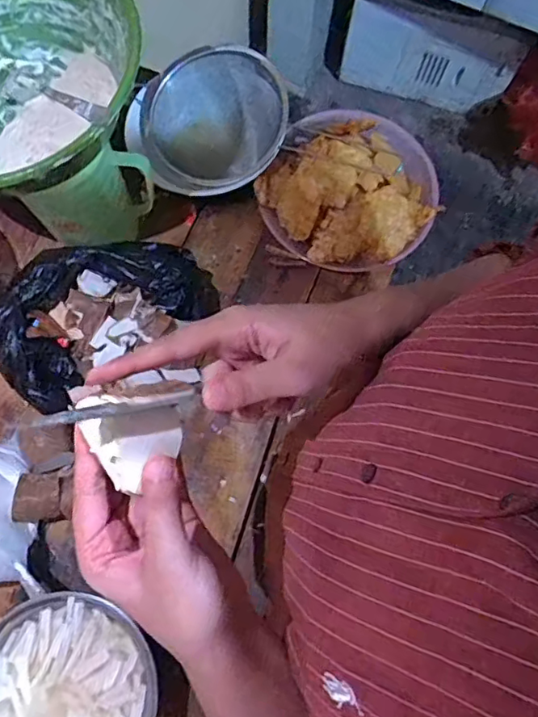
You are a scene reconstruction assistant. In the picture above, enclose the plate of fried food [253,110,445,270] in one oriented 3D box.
[{"bbox_3d":[0.105,-0.212,0.682,0.198,0.099,0.212,0,75,-1],"label":"plate of fried food"}]

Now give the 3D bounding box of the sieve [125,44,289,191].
[{"bbox_3d":[-0.066,-0.287,0.685,0.192,0.051,0.171,-31,78,-9],"label":"sieve"}]

